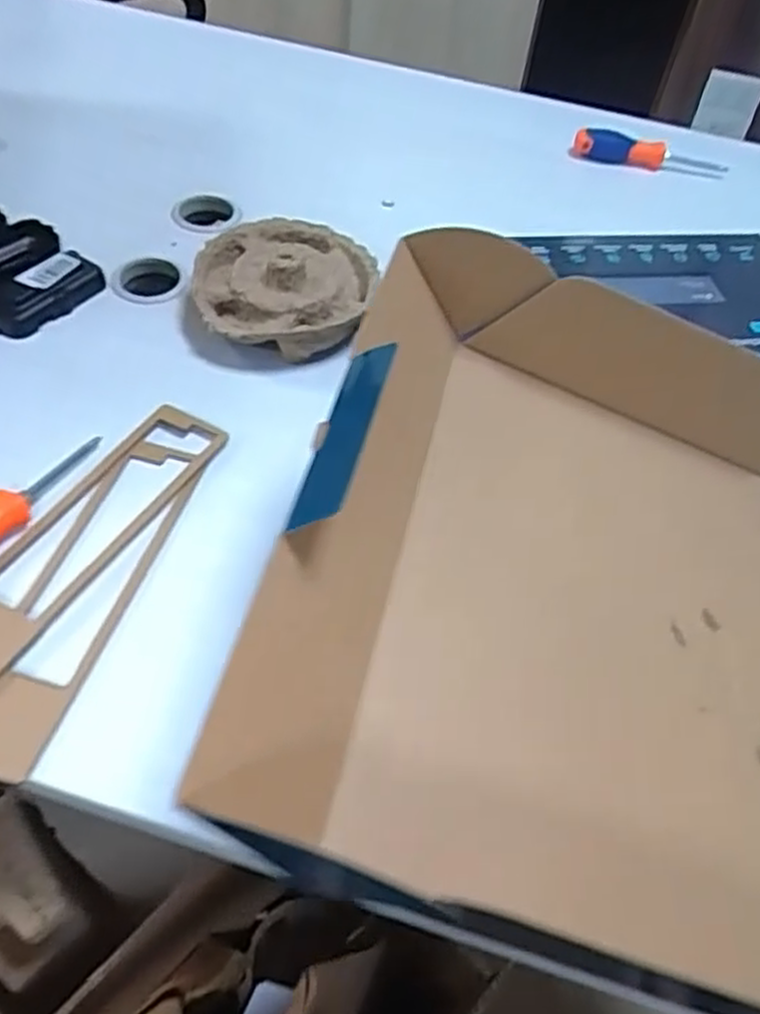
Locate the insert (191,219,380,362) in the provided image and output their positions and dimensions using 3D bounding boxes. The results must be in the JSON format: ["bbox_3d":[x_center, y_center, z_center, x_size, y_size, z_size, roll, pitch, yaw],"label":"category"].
[{"bbox_3d":[-0.086,-0.203,0.700,0.152,0.048,0.153,3,52,-3],"label":"insert"}]

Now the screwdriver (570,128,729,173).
[{"bbox_3d":[0.323,-0.425,0.933,0.179,0.037,0.025,14,52,6],"label":"screwdriver"}]

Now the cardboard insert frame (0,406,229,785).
[{"bbox_3d":[-0.212,0.033,0.527,0.107,0.017,0.286,16,52,7],"label":"cardboard insert frame"}]

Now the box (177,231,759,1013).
[{"bbox_3d":[0.101,0.037,0.389,0.306,0.100,0.343,25,56,-15],"label":"box"}]

